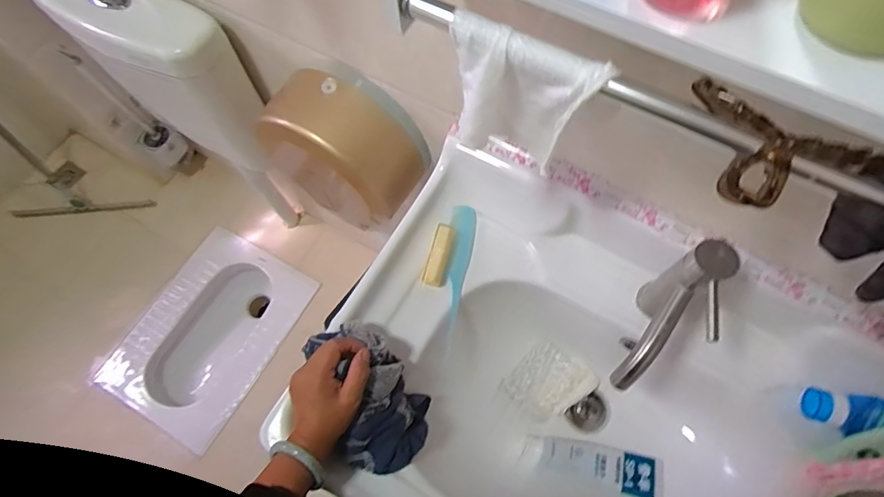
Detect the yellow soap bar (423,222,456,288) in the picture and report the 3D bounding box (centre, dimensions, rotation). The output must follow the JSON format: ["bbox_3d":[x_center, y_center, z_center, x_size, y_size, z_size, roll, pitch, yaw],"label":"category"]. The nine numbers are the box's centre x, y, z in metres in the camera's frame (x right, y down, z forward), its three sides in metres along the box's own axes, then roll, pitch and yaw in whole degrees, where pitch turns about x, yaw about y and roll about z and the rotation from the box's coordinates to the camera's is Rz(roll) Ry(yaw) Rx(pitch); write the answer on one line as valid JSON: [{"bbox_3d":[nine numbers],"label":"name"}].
[{"bbox_3d":[-0.002,0.010,0.676,0.029,0.029,0.084,12,85,7],"label":"yellow soap bar"}]

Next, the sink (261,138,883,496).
[{"bbox_3d":[0.202,0.226,0.635,0.696,0.230,0.444,30,72,14],"label":"sink"}]

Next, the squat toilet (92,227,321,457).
[{"bbox_3d":[-0.710,0.275,1.548,0.429,0.151,0.587,28,72,13],"label":"squat toilet"}]

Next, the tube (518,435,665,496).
[{"bbox_3d":[0.209,0.299,0.678,0.193,0.029,0.055,12,69,7],"label":"tube"}]

